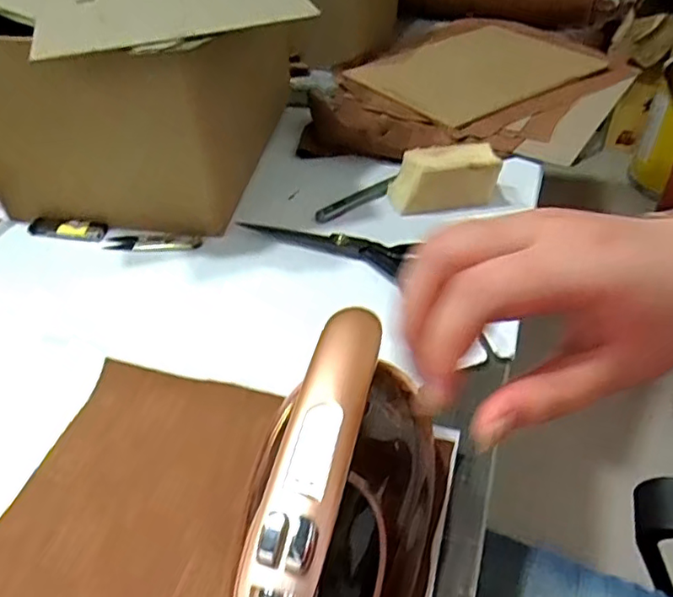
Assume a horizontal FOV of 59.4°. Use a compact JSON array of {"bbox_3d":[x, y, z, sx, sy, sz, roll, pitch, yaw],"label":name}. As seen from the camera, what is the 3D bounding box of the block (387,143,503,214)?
[{"bbox_3d":[0.114,-0.129,0.624,0.108,0.056,0.040,-7,44,-7],"label":"block"}]

